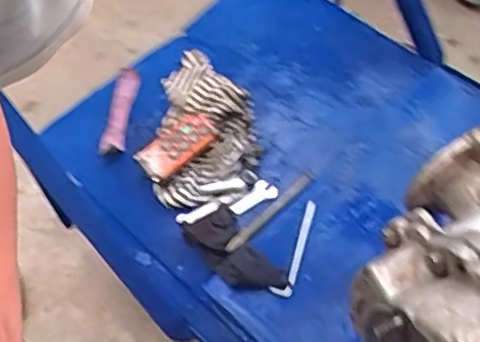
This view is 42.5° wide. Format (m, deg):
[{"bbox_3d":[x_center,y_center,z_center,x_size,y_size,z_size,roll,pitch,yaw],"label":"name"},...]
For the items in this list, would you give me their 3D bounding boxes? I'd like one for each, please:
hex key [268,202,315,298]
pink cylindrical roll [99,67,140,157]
[{"bbox_3d":[0.099,0.141,1.116,0.036,0.017,0.178,16,68,12],"label":"hex key"},{"bbox_3d":[-0.252,-0.129,1.307,0.049,0.042,0.233,4,57,5],"label":"pink cylindrical roll"}]

